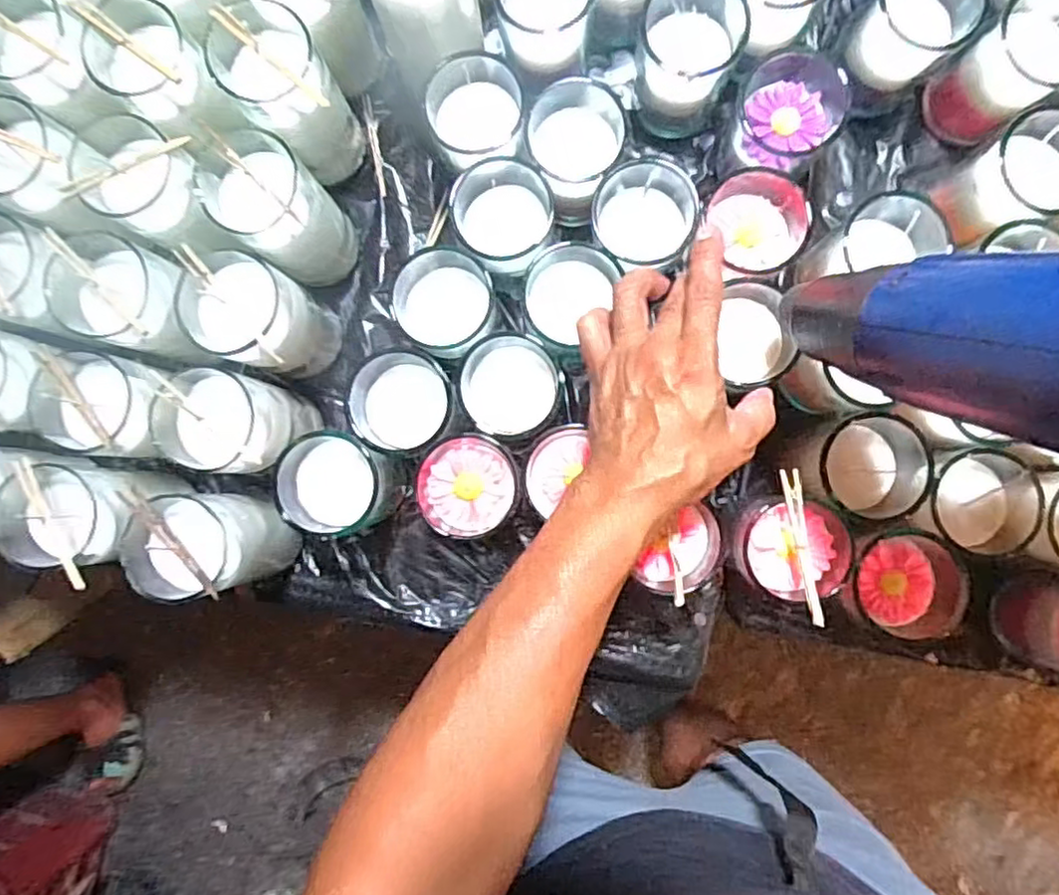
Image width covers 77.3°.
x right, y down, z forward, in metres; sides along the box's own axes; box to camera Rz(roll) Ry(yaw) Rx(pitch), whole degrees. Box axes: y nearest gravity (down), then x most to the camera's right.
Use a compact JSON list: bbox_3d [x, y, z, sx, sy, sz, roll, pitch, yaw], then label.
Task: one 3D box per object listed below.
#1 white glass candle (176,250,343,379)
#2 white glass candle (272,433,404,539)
[{"bbox_3d":[-0.193,-0.091,0.482,0.079,0.121,0.065,11,88,2],"label":"white glass candle"},{"bbox_3d":[-0.134,0.029,0.494,0.074,0.093,0.075,5,88,2],"label":"white glass candle"}]

